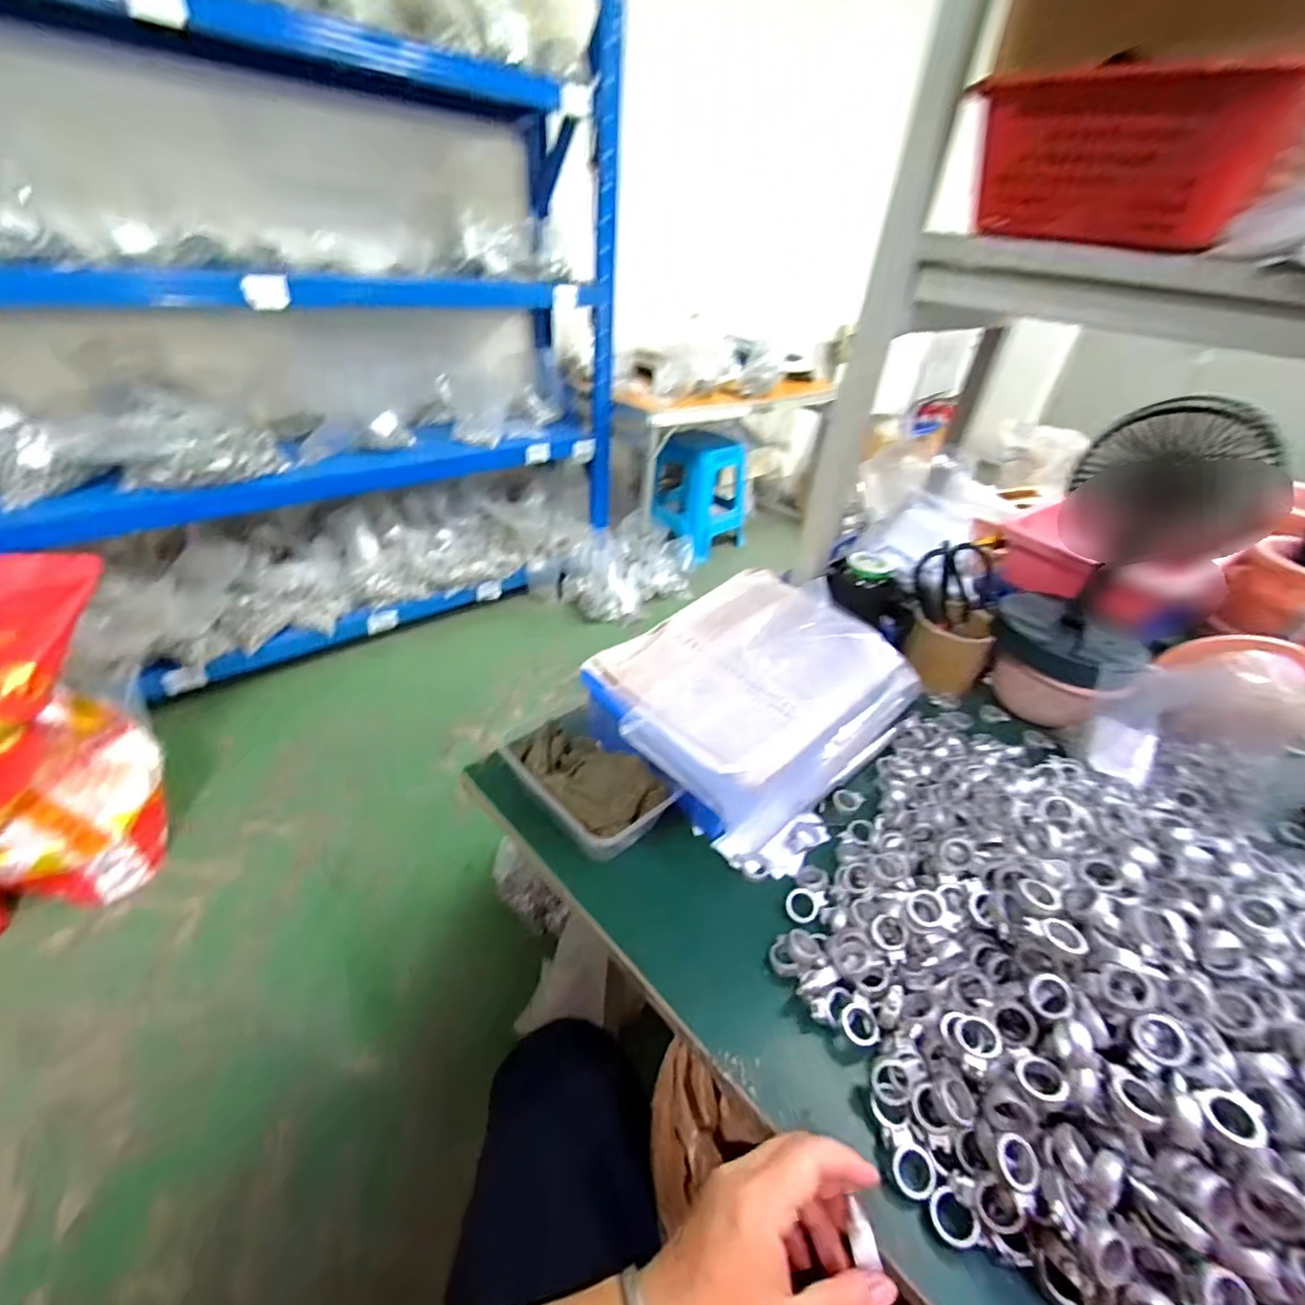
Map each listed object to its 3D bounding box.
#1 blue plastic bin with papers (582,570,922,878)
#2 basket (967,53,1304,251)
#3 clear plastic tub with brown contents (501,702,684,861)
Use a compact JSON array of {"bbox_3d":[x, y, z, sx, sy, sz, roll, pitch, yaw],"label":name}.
[{"bbox_3d":[0.099,0.053,0.601,0.266,0.131,0.310,29,41,29],"label":"blue plastic bin with papers"},{"bbox_3d":[0.366,-0.372,0.441,0.129,0.095,0.207,-17,41,-29],"label":"basket"},{"bbox_3d":[-0.066,0.120,0.543,0.101,0.055,0.158,-26,46,-37],"label":"clear plastic tub with brown contents"}]

